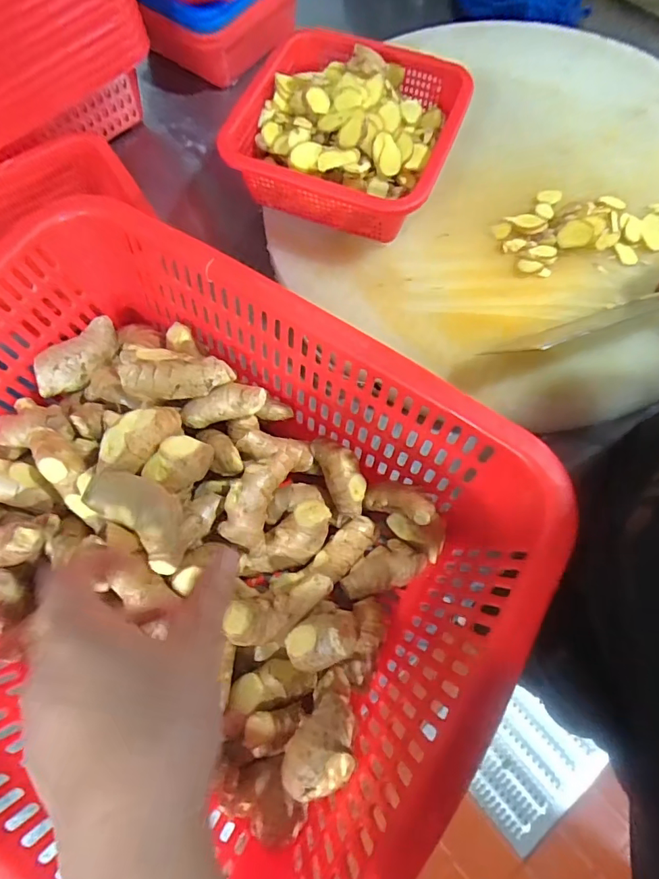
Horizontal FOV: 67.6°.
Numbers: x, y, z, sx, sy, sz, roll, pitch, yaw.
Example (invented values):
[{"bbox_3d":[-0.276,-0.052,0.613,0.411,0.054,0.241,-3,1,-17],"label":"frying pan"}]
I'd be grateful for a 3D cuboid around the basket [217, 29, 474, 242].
[{"bbox_3d":[0.016,-0.269,0.440,0.182,0.087,0.180,19,71,10],"label":"basket"}]

